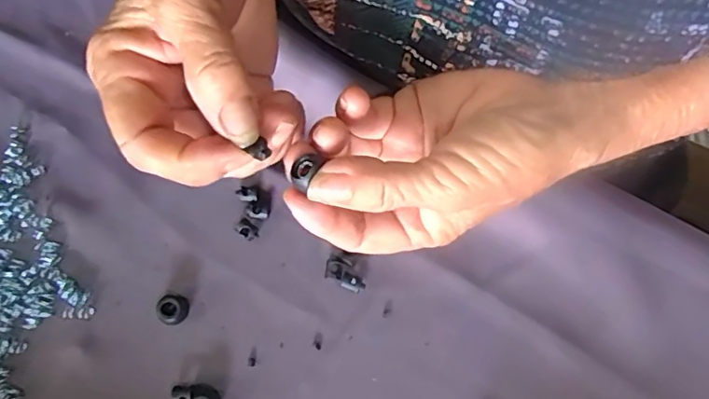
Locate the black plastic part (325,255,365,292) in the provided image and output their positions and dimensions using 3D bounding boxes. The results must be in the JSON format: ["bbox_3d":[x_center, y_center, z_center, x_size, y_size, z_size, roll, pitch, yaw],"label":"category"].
[{"bbox_3d":[-0.005,0.040,0.283,0.023,0.006,0.013,26,78,7],"label":"black plastic part"}]

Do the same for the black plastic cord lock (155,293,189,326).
[{"bbox_3d":[-0.094,0.057,0.277,0.016,0.012,0.016,0,76,0],"label":"black plastic cord lock"}]

